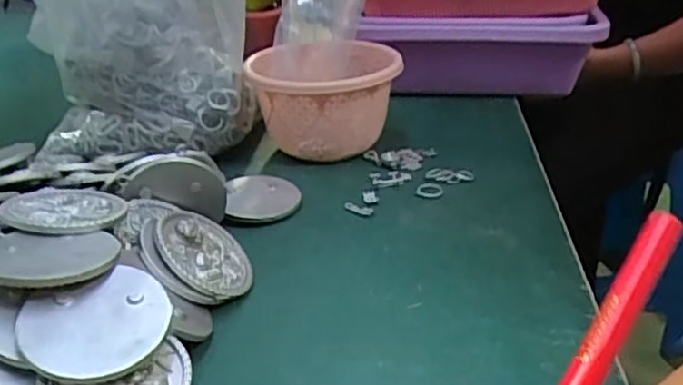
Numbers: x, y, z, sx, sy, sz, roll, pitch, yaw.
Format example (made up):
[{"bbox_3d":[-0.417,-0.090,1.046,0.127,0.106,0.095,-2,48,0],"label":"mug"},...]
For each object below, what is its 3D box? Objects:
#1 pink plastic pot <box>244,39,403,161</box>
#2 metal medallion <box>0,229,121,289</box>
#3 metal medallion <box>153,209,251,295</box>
[{"bbox_3d":[-0.016,-0.081,0.630,0.132,0.096,0.127,-1,27,0],"label":"pink plastic pot"},{"bbox_3d":[-0.161,0.035,0.365,0.071,0.006,0.063,-1,18,-11],"label":"metal medallion"},{"bbox_3d":[-0.093,0.038,0.448,0.076,0.006,0.069,45,26,6],"label":"metal medallion"}]

